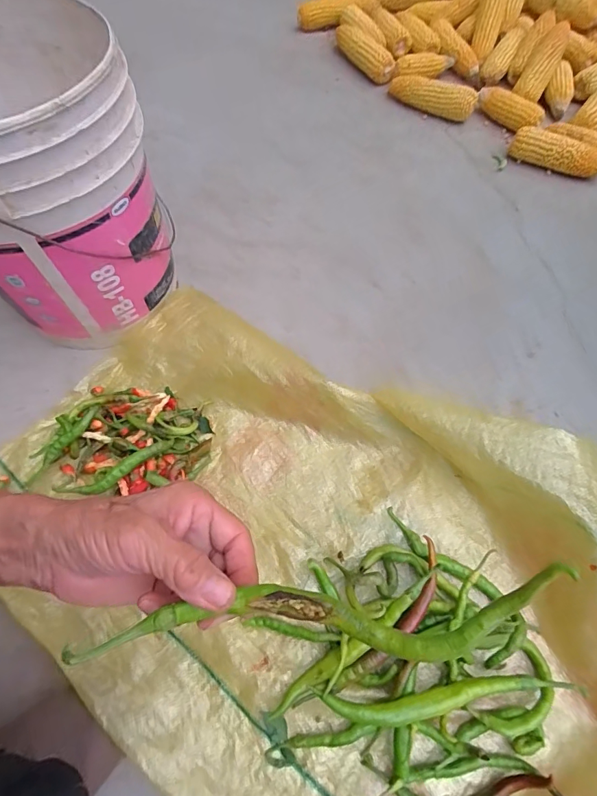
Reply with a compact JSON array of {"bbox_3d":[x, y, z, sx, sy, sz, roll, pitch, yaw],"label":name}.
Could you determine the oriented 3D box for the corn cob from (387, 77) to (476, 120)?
[{"bbox_3d":[0.285,-0.648,0.924,0.193,0.061,0.044,25,68,13],"label":"corn cob"}]

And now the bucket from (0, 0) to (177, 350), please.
[{"bbox_3d":[-0.342,-0.277,0.600,0.283,0.352,0.283,-1,65,1],"label":"bucket"}]

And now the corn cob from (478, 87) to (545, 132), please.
[{"bbox_3d":[0.442,-0.605,0.910,0.144,0.056,0.054,40,72,18],"label":"corn cob"}]

